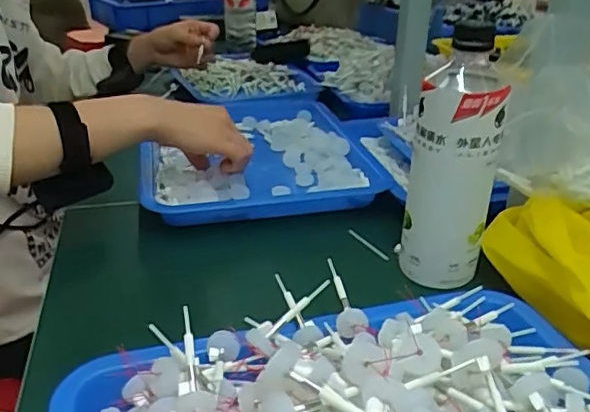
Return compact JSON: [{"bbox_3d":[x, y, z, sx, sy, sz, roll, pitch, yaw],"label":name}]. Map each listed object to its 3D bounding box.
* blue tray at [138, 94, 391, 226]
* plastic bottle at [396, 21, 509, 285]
[{"bbox_3d":[-0.047,-0.070,0.724,0.259,0.037,0.366,-4,29,-9],"label":"blue tray"},{"bbox_3d":[0.127,-0.037,0.469,0.067,0.200,0.058,9,29,14],"label":"plastic bottle"}]

